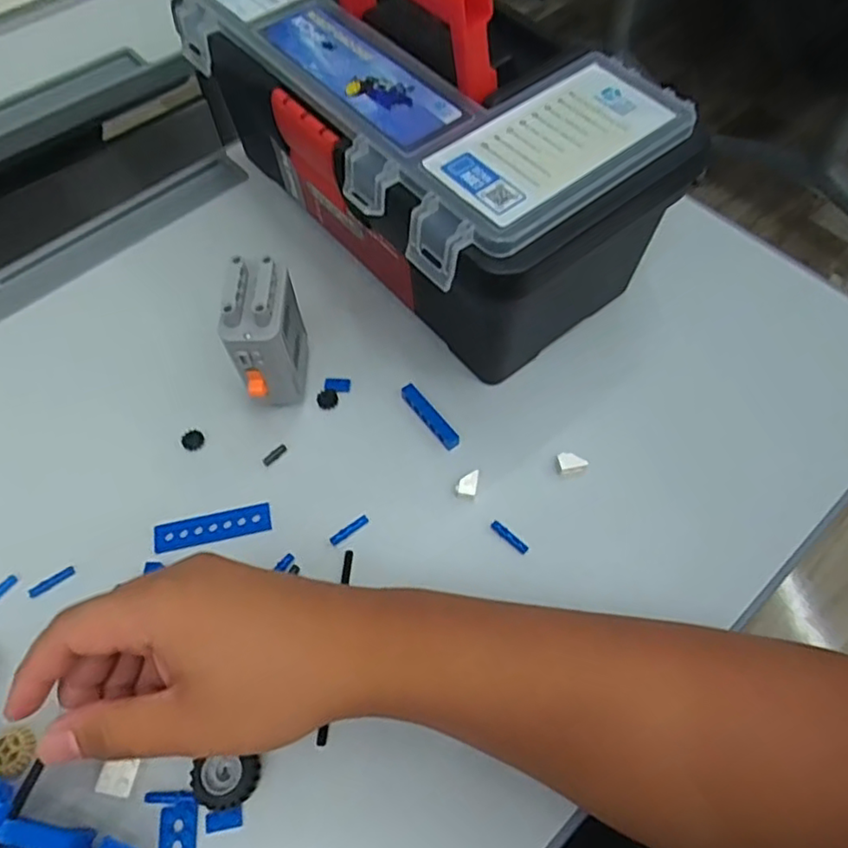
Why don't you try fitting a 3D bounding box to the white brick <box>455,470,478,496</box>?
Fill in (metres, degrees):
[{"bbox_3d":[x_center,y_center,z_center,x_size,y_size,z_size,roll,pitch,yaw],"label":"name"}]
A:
[{"bbox_3d":[0.024,0.033,0.363,0.011,0.007,0.014,8,62,6],"label":"white brick"}]

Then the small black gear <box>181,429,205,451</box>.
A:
[{"bbox_3d":[-0.138,0.010,0.383,0.013,0.006,0.011,-30,64,-14],"label":"small black gear"}]

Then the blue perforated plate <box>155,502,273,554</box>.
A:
[{"bbox_3d":[-0.117,0.057,0.356,0.062,0.004,0.017,-13,62,-5],"label":"blue perforated plate"}]

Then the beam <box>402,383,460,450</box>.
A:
[{"bbox_3d":[0.004,-0.005,0.385,0.010,0.007,0.049,-35,66,-16],"label":"beam"}]

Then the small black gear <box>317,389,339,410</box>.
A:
[{"bbox_3d":[-0.059,-0.016,0.393,0.013,0.006,0.012,-1,61,2],"label":"small black gear"}]

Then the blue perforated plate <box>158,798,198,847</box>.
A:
[{"bbox_3d":[-0.109,0.186,0.282,0.016,0.004,0.033,-7,61,-2],"label":"blue perforated plate"}]

